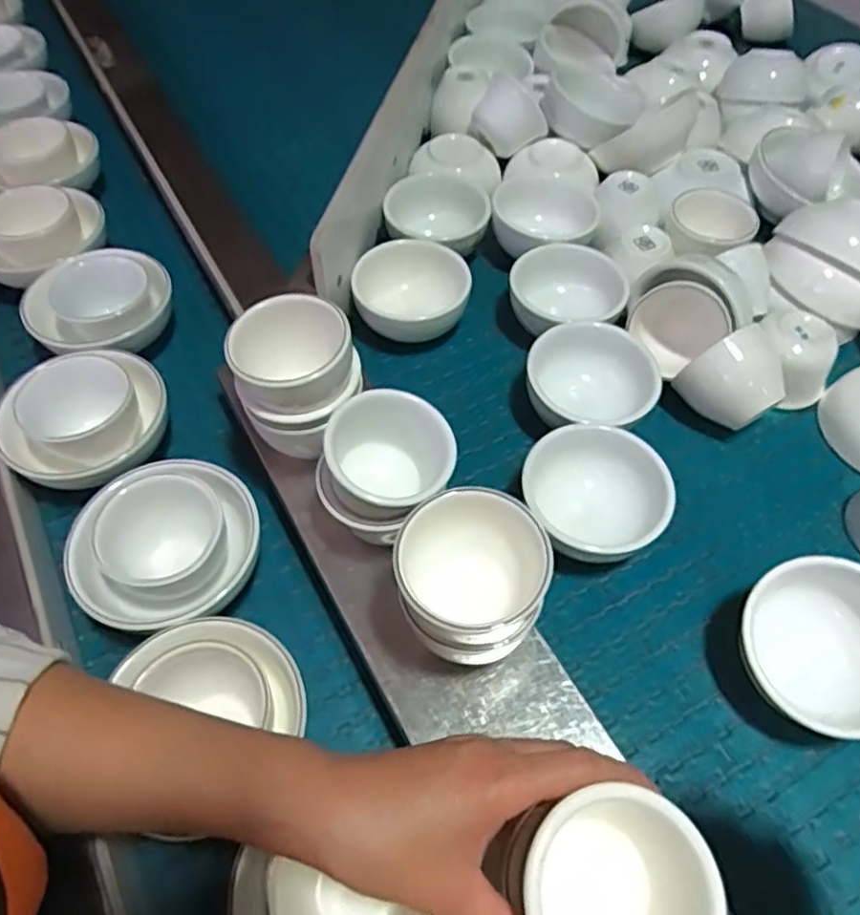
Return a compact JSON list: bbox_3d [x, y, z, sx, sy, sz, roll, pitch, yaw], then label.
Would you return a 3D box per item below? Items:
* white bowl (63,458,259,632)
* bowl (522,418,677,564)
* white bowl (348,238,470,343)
[{"bbox_3d":[-0.164,0.060,0.440,0.106,0.063,0.112,-1,51,1],"label":"white bowl"},{"bbox_3d":[0.114,0.031,0.478,0.095,0.061,0.091,-1,51,1],"label":"bowl"},{"bbox_3d":[-0.016,-0.141,0.599,0.099,0.055,0.090,0,53,0],"label":"white bowl"}]

